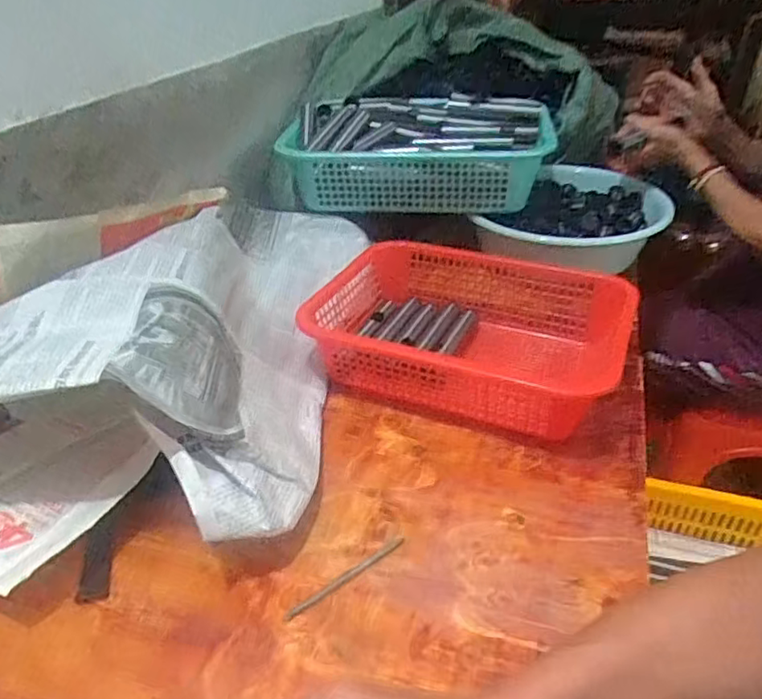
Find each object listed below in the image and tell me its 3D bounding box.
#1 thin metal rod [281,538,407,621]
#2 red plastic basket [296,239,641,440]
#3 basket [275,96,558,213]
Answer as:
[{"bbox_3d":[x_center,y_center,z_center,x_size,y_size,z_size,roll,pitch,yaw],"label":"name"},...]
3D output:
[{"bbox_3d":[-0.027,0.180,0.474,0.113,0.004,0.008,-23,38,-30],"label":"thin metal rod"},{"bbox_3d":[0.096,-0.016,0.688,0.323,0.106,0.234,11,35,20],"label":"red plastic basket"},{"bbox_3d":[0.052,-0.278,0.857,0.362,0.125,0.166,3,34,6],"label":"basket"}]

